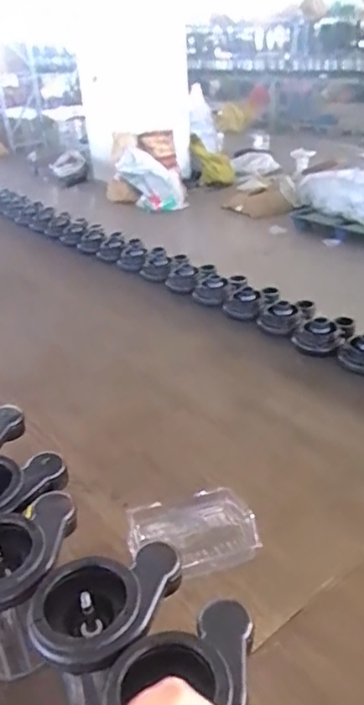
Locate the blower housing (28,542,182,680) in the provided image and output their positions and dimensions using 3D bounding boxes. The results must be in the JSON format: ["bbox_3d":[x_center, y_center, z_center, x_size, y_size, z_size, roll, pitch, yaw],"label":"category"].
[{"bbox_3d":[-0.075,0.270,0.591,0.163,0.048,0.129,-10,30,-10],"label":"blower housing"}]

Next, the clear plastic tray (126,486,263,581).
[{"bbox_3d":[0.020,0.281,0.866,0.191,0.028,0.146,-11,30,-11],"label":"clear plastic tray"}]

